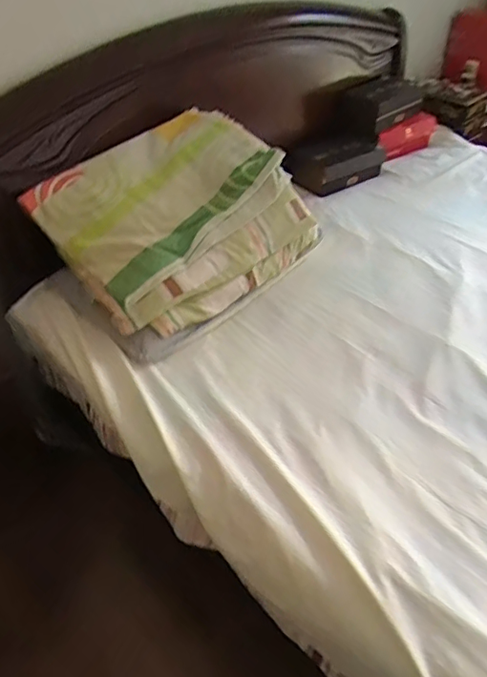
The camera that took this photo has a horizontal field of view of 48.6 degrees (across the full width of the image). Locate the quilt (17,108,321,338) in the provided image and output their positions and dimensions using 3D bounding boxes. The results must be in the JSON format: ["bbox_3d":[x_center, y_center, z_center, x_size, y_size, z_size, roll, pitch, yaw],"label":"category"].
[{"bbox_3d":[-0.183,-0.336,1.458,0.615,0.309,0.470,-34,50,-31],"label":"quilt"}]

